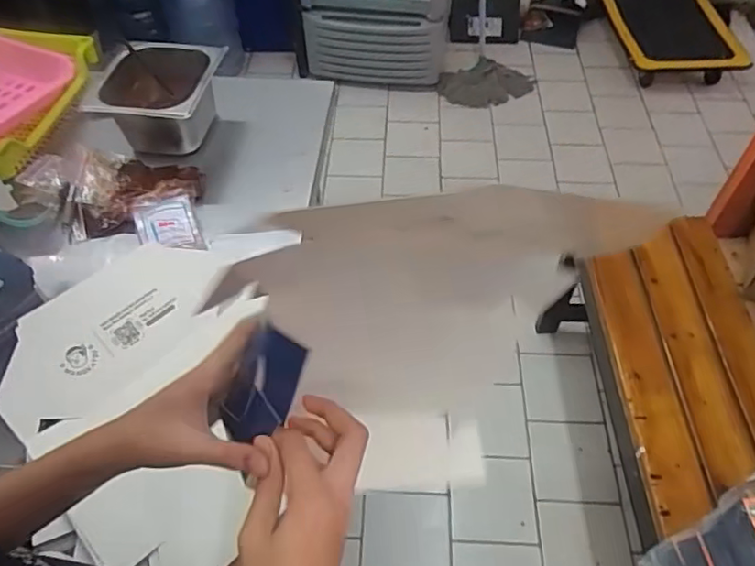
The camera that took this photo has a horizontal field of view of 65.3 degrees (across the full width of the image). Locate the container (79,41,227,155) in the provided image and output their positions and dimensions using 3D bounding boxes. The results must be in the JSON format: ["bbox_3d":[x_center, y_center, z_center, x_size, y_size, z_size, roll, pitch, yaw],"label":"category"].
[{"bbox_3d":[-0.335,-0.269,0.916,0.173,0.118,0.173,1,52,1],"label":"container"}]

